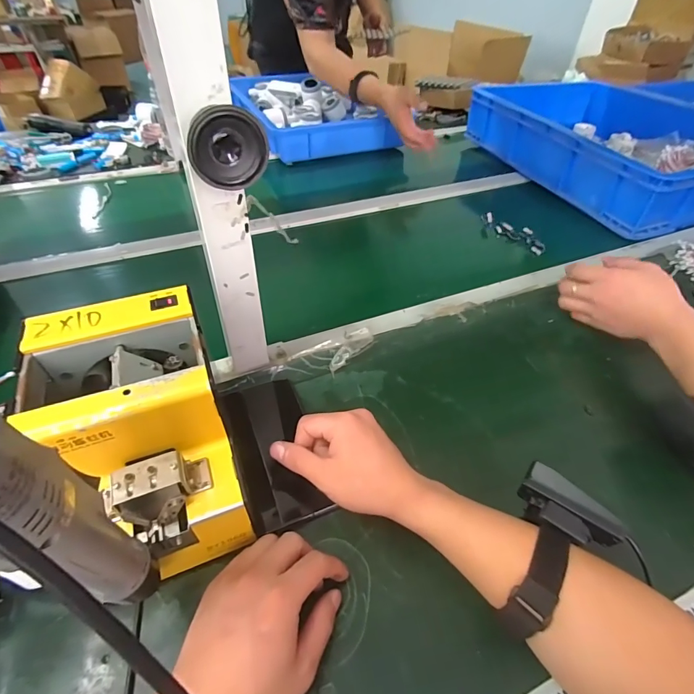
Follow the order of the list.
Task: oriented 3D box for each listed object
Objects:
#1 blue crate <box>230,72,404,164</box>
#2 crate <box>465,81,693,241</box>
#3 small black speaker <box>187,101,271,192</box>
[{"bbox_3d":[-0.113,-0.676,1.135,0.365,0.074,0.535,-17,47,-18],"label":"blue crate"},{"bbox_3d":[0.615,-0.480,0.907,0.431,0.109,0.582,-13,46,-15],"label":"crate"},{"bbox_3d":[-0.082,-0.140,0.282,0.053,0.049,0.018,-11,48,-11],"label":"small black speaker"}]

